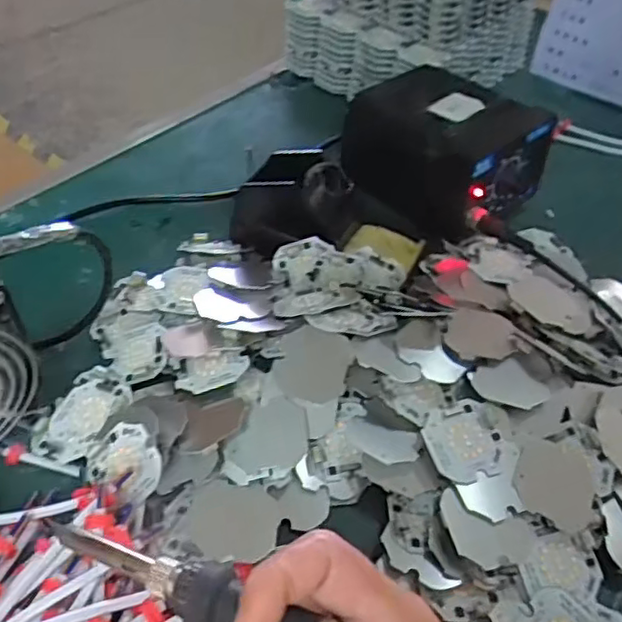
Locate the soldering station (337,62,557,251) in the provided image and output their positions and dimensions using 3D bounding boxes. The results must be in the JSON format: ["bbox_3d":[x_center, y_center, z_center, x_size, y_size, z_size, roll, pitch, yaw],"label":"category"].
[{"bbox_3d":[0.107,-0.138,0.563,0.131,0.088,0.150,-35,59,-29],"label":"soldering station"}]

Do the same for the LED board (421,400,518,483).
[{"bbox_3d":[0.095,0.075,0.381,0.054,0.007,0.046,-9,62,-18],"label":"LED board"}]

